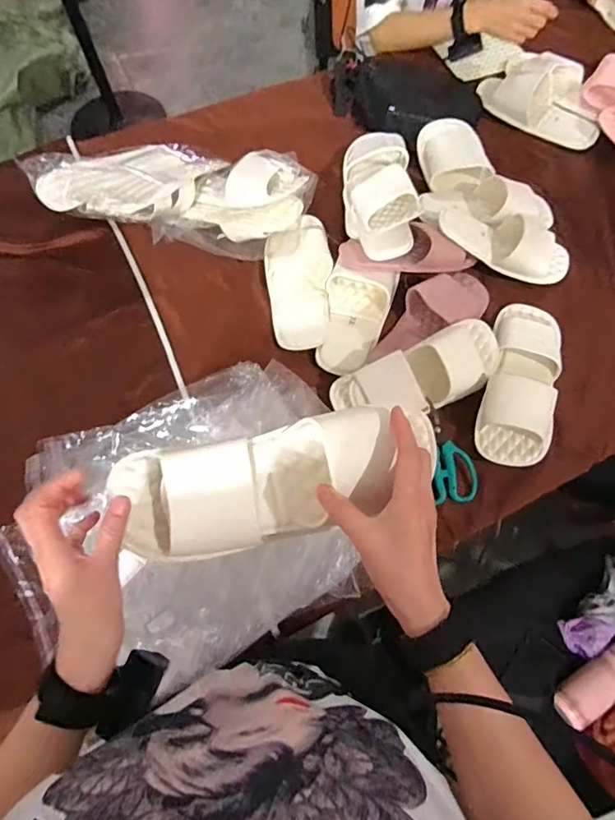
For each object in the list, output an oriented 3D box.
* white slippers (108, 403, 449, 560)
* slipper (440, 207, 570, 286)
[{"bbox_3d":[-0.023,0.059,0.432,0.289,0.071,0.093,-16,67,2],"label":"white slippers"},{"bbox_3d":[0.328,-0.278,0.806,0.220,0.056,0.095,23,69,11],"label":"slipper"}]

